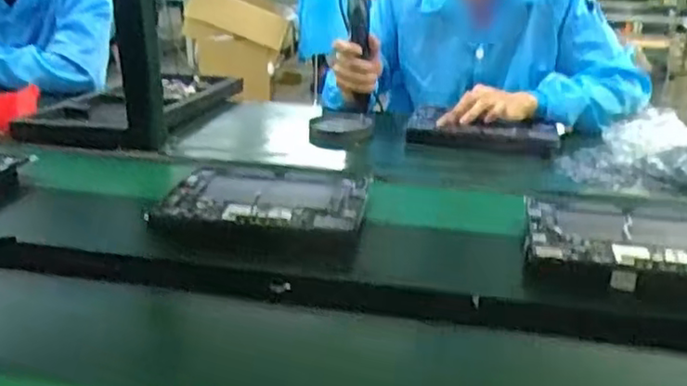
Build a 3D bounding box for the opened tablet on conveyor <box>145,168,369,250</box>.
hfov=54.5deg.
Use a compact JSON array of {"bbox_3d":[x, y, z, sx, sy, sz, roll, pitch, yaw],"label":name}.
[{"bbox_3d":[-0.097,0.014,0.840,0.245,0.024,0.172,6,30,6],"label":"opened tablet on conveyor"}]

